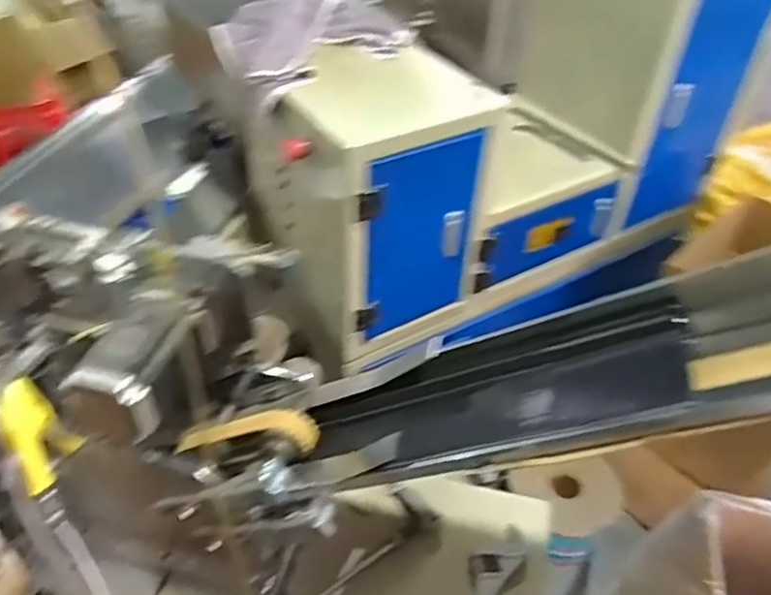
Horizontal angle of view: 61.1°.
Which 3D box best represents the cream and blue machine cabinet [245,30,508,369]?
[{"bbox_3d":[-0.025,-0.182,1.168,0.324,0.422,0.331,-25,50,-28],"label":"cream and blue machine cabinet"}]

